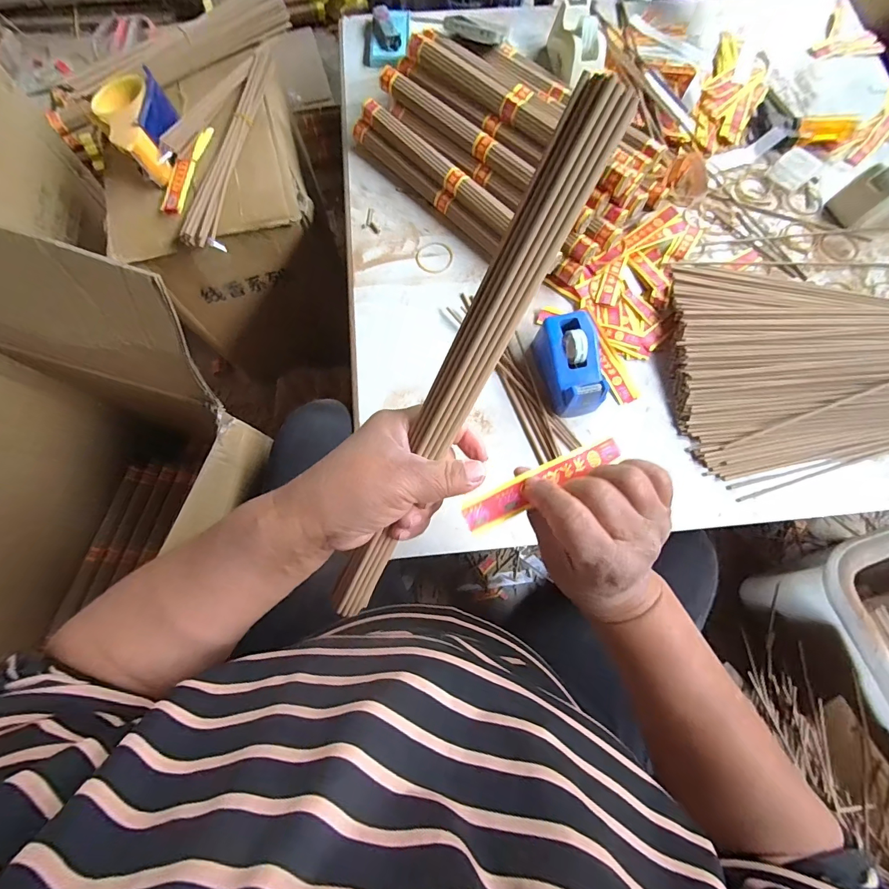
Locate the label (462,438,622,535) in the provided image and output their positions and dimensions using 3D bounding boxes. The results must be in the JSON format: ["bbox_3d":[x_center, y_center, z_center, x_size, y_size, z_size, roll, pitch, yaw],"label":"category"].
[{"bbox_3d":[0.062,0.022,0.252,0.112,0.004,0.018,-25,76,-17],"label":"label"}]

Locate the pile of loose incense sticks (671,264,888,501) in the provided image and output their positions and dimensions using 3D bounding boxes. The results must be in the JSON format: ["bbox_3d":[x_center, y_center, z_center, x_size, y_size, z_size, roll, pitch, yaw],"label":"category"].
[{"bbox_3d":[0.418,-0.092,0.454,0.327,0.038,0.272,-1,75,-1],"label":"pile of loose incense sticks"}]

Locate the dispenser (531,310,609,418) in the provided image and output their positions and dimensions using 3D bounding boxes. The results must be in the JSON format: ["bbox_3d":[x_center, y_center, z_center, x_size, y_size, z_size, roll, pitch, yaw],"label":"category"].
[{"bbox_3d":[0.138,-0.084,0.445,0.060,0.051,0.102,-13,75,-4],"label":"dispenser"}]

